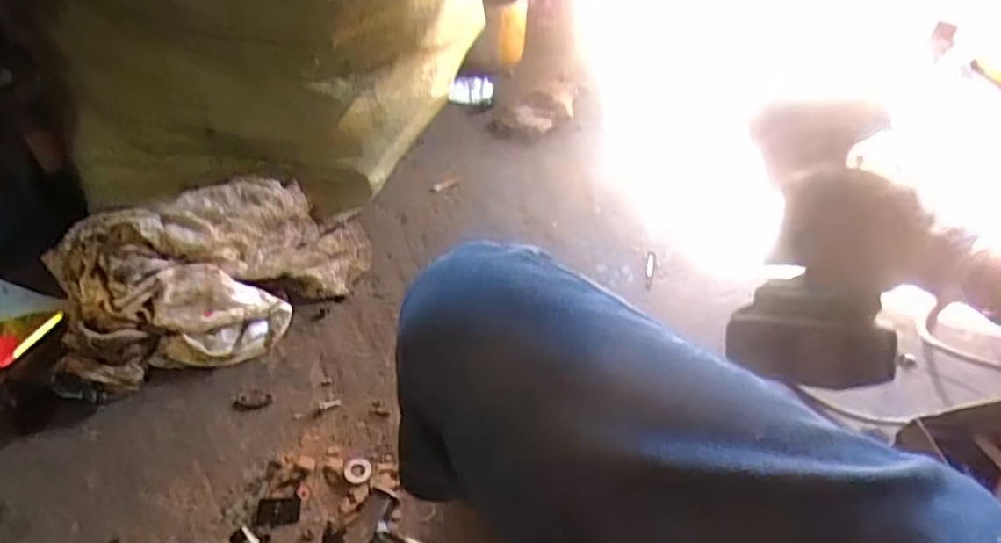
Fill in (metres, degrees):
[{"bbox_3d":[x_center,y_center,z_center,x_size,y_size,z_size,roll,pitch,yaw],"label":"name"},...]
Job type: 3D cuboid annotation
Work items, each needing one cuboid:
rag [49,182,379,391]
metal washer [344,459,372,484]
[{"bbox_3d":[-0.362,-0.001,0.839,0.379,0.119,0.204,-19,54,-14],"label":"rag"},{"bbox_3d":[-0.160,0.223,0.732,0.031,0.004,0.029,0,51,0],"label":"metal washer"}]

